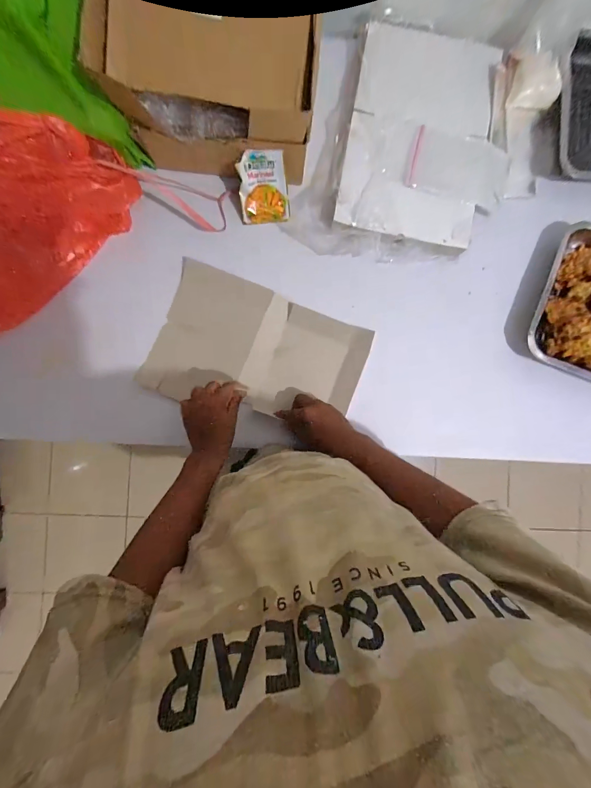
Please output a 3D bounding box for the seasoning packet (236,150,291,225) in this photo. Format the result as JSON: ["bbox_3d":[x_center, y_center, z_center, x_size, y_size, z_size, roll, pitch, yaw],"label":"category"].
[{"bbox_3d":[-0.052,-0.336,0.546,0.080,0.109,0.009,-3,53,-1],"label":"seasoning packet"}]

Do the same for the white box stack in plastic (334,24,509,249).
[{"bbox_3d":[0.232,-0.434,0.572,0.281,0.043,0.342,10,89,0],"label":"white box stack in plastic"}]

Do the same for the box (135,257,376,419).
[{"bbox_3d":[-0.060,-0.066,0.575,0.345,0.043,0.218,20,93,1],"label":"box"}]

